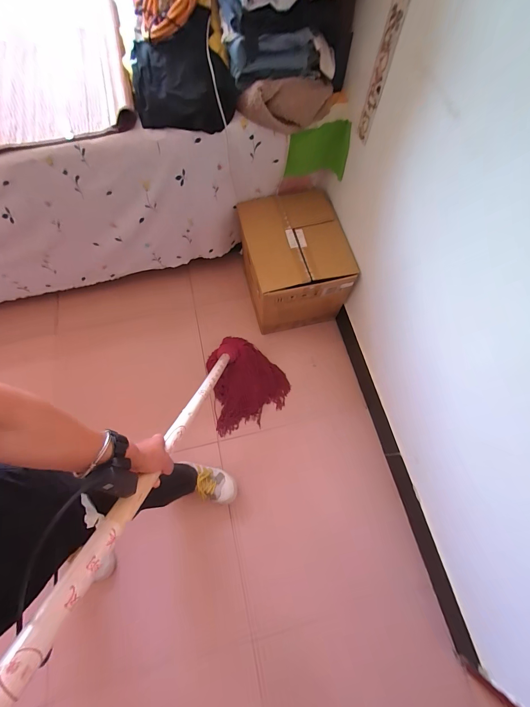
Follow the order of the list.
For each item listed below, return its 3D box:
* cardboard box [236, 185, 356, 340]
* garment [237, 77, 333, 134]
[{"bbox_3d":[0.103,-0.363,1.173,0.369,0.315,0.418,-11,71,-5],"label":"cardboard box"},{"bbox_3d":[0.061,-0.693,0.800,0.266,0.102,0.088,-19,71,-8],"label":"garment"}]

